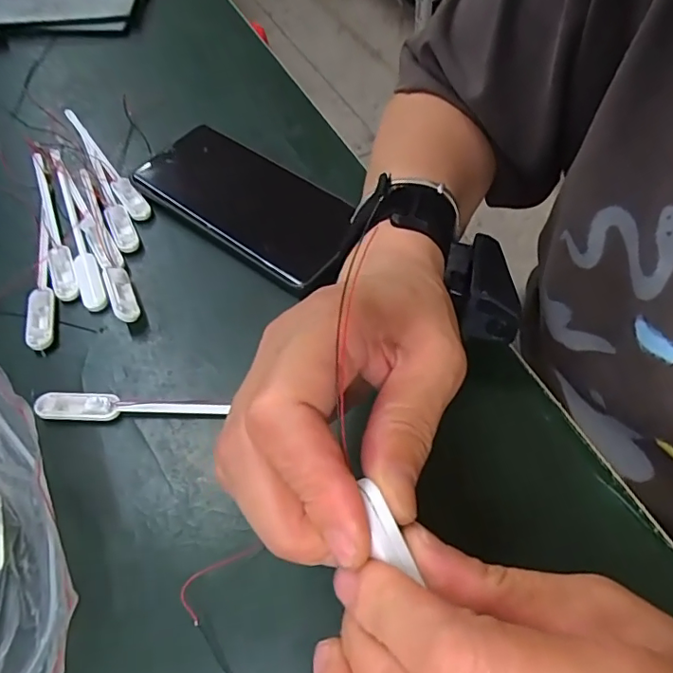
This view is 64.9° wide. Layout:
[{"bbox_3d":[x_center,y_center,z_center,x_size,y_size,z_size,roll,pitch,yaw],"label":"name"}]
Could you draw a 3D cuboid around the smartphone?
[{"bbox_3d":[-0.061,-0.093,0.356,0.166,0.010,0.075,33,64,22],"label":"smartphone"}]

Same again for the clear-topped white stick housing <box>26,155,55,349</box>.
[{"bbox_3d":[-0.200,-0.063,0.354,0.016,0.009,0.172,-17,58,-8],"label":"clear-topped white stick housing"}]

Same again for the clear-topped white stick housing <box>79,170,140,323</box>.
[{"bbox_3d":[-0.151,-0.065,0.343,0.013,0.010,0.143,-23,59,-12],"label":"clear-topped white stick housing"}]

